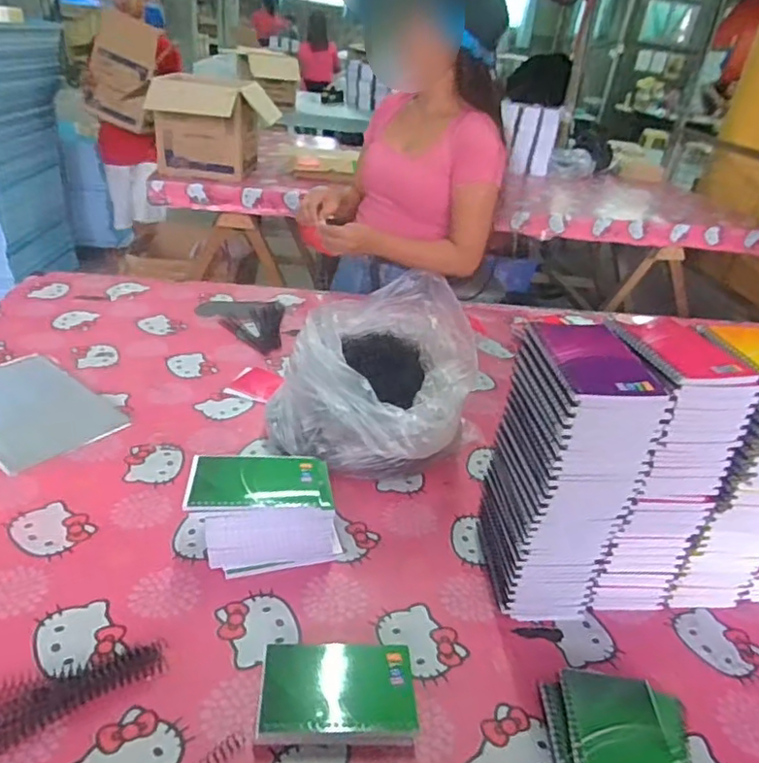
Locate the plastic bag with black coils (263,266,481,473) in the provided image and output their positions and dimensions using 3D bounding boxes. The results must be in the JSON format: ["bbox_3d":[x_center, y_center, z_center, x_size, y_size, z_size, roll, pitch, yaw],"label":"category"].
[{"bbox_3d":[-0.009,0.018,0.782,0.257,0.207,0.294,3,30,-8],"label":"plastic bag with black coils"}]

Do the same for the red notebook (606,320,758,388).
[{"bbox_3d":[0.288,-0.029,0.571,0.108,0.011,0.109,-1,31,-15],"label":"red notebook"}]

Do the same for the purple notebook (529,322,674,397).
[{"bbox_3d":[0.194,-0.022,0.537,0.094,0.010,0.124,1,30,-11],"label":"purple notebook"}]

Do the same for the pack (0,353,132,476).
[{"bbox_3d":[-0.496,0.033,0.845,0.262,0.004,0.162,26,34,29],"label":"pack"}]

